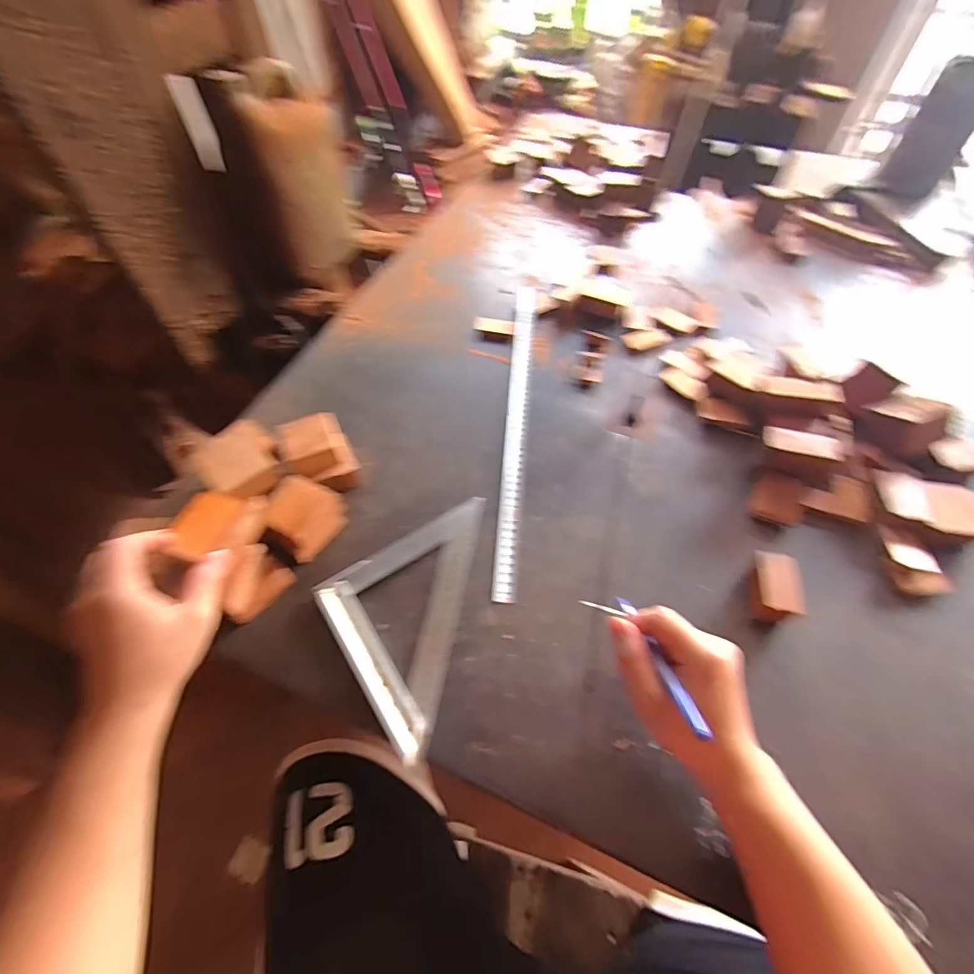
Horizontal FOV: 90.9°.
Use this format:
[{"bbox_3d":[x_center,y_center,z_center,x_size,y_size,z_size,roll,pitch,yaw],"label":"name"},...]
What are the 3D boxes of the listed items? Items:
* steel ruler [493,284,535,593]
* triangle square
[{"bbox_3d":[0.038,-0.097,0.602,0.029,0.004,0.494,2,57,5],"label":"steel ruler"},{"bbox_3d":[-0.042,0.114,0.453,0.186,0.014,0.175,-32,61,-18],"label":"triangle square"}]

